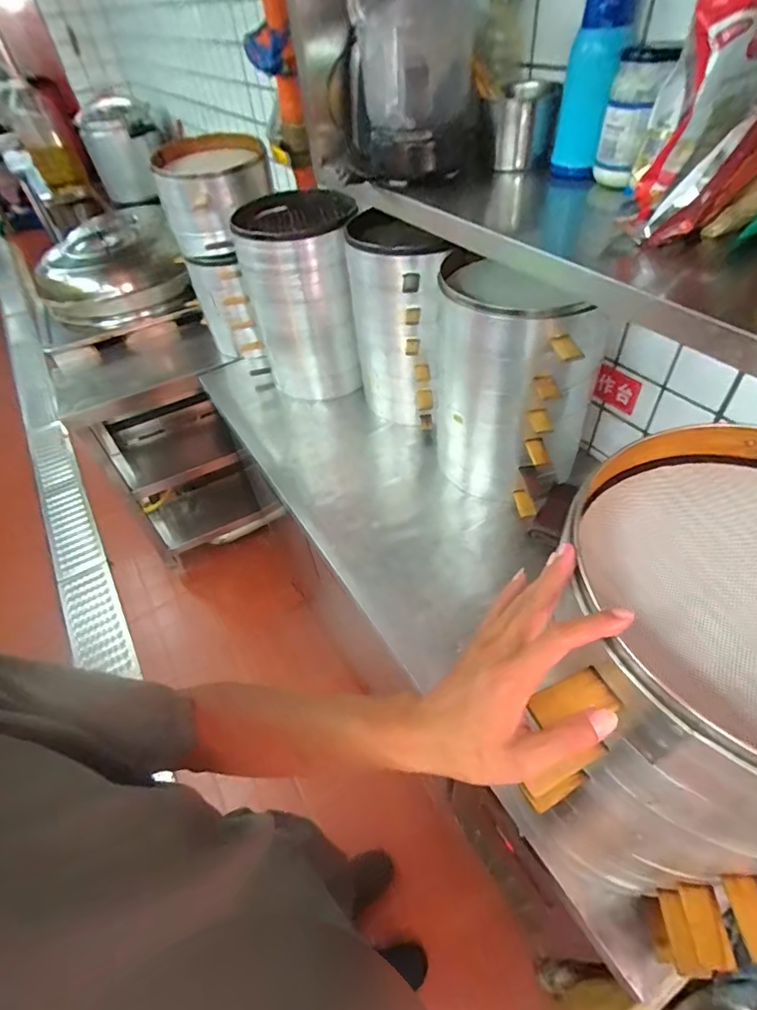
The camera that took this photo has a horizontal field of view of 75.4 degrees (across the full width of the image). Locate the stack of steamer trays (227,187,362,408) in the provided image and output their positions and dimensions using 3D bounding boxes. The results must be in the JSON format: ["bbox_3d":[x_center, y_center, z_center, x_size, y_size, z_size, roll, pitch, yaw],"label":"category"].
[{"bbox_3d":[-0.181,-0.504,1.224,0.257,0.398,0.259,-3,47,3],"label":"stack of steamer trays"}]

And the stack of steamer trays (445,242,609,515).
[{"bbox_3d":[0.250,-0.200,0.921,0.272,0.403,0.265,4,48,10],"label":"stack of steamer trays"}]

